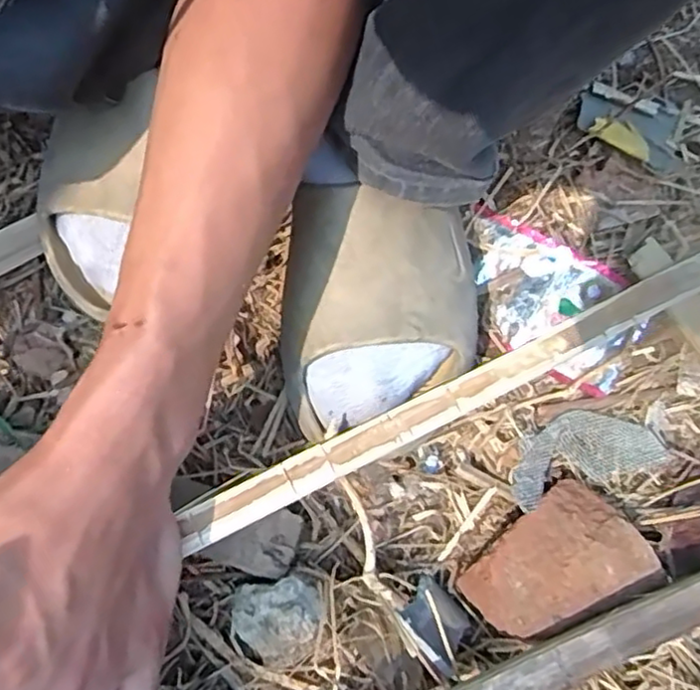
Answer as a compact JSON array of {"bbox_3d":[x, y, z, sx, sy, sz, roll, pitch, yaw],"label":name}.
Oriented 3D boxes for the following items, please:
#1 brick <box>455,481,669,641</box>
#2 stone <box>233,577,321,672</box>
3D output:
[{"bbox_3d":[0.100,0.104,0.324,0.092,0.029,0.057,-19,72,-13],"label":"brick"},{"bbox_3d":[-0.035,0.135,0.317,0.042,0.023,0.040,2,69,-5],"label":"stone"}]

